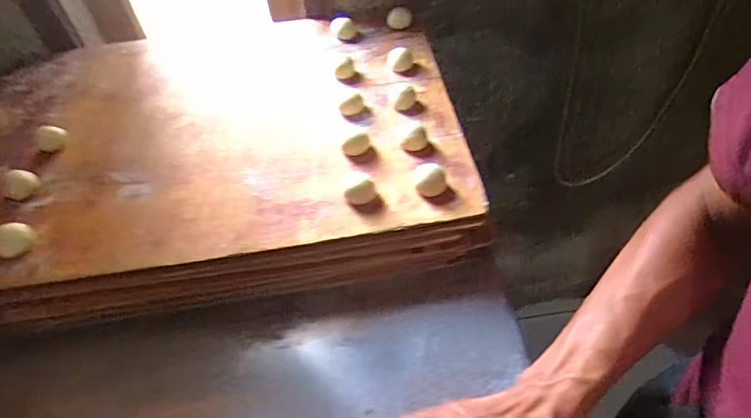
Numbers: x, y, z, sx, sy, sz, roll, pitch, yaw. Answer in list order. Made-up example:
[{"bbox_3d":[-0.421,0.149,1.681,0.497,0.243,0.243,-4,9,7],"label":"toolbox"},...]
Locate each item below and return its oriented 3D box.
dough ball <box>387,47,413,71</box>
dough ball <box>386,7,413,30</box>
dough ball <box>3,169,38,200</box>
[{"bbox_3d":[0.033,-0.196,0.616,0.031,0.021,0.026,-27,51,-18],"label":"dough ball"},{"bbox_3d":[0.035,-0.274,0.680,0.036,0.025,0.027,-2,48,4],"label":"dough ball"},{"bbox_3d":[-0.383,-0.027,0.506,0.031,0.016,0.031,-3,48,3],"label":"dough ball"}]

